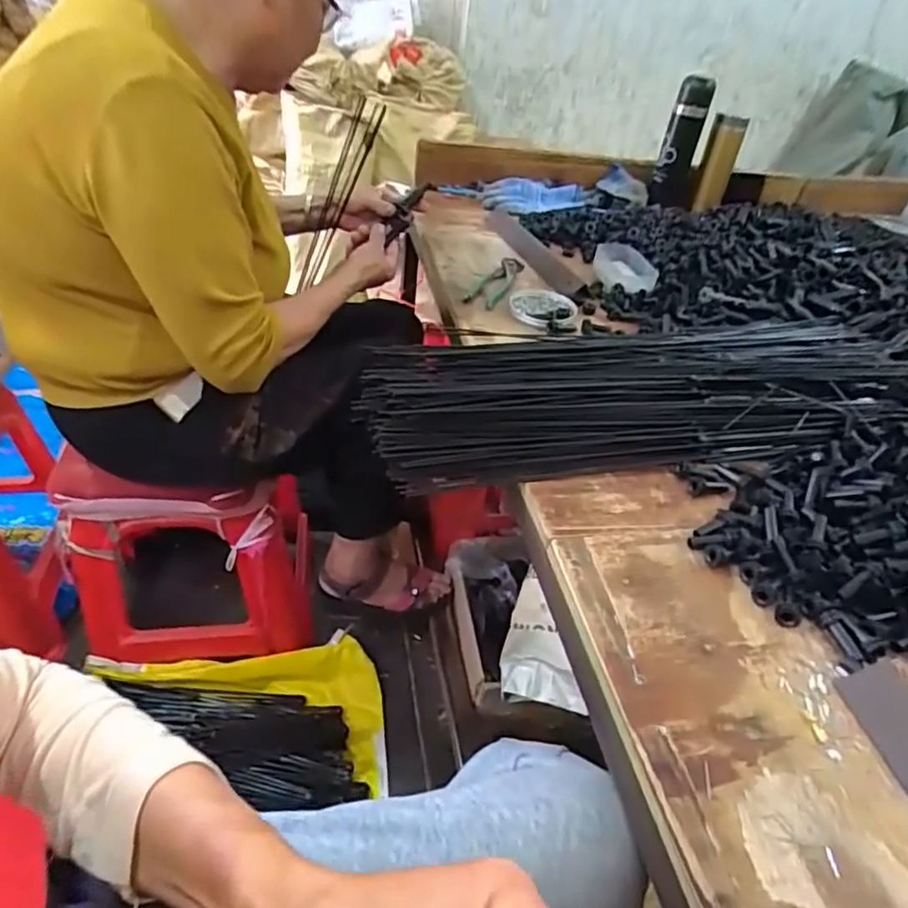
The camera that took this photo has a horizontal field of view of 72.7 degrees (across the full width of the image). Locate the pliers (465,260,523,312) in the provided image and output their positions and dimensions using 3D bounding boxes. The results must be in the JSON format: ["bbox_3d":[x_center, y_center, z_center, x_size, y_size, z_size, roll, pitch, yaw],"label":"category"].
[{"bbox_3d":[0.058,-0.247,0.881,0.051,0.011,0.156,17,40,10],"label":"pliers"}]

